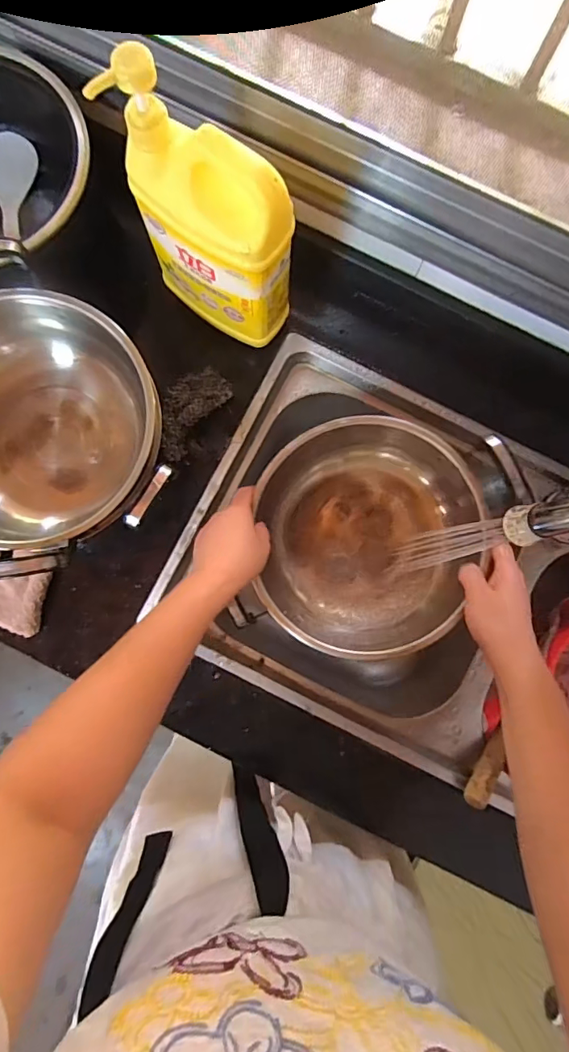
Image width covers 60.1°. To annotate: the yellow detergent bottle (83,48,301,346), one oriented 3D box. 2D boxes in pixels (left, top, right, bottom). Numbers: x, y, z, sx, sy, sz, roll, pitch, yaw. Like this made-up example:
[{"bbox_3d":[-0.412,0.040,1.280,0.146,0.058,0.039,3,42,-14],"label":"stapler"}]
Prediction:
[{"bbox_3d":[-0.066,-0.270,0.454,0.146,0.226,0.067,35,85,3],"label":"yellow detergent bottle"}]

